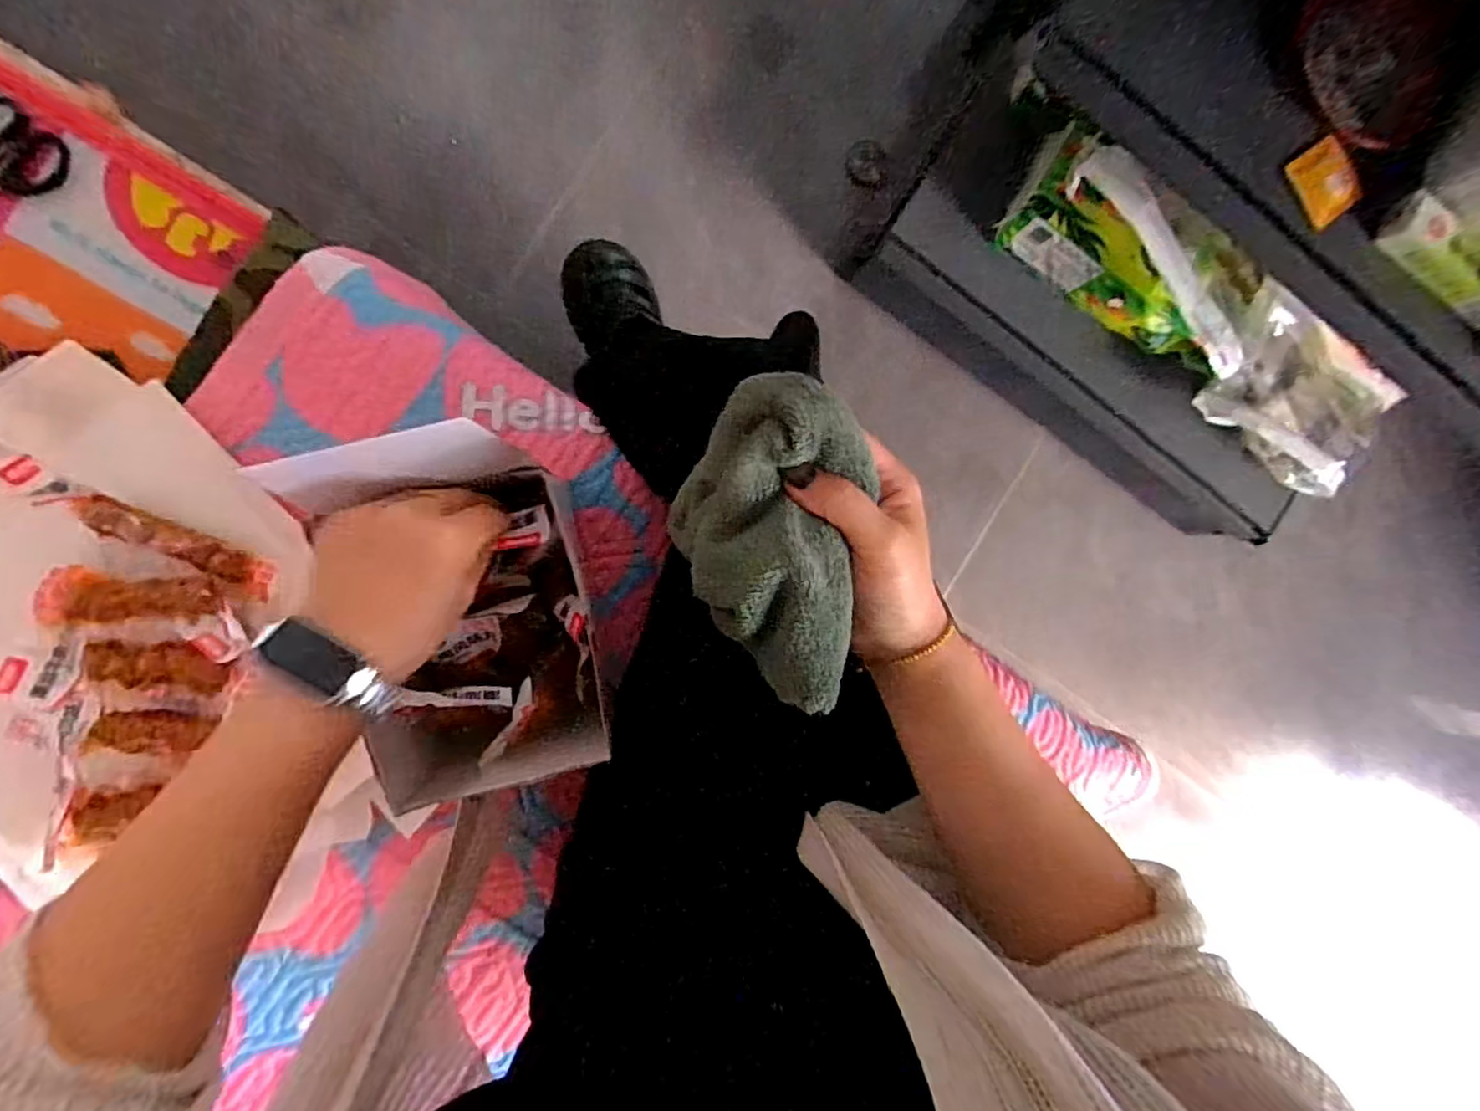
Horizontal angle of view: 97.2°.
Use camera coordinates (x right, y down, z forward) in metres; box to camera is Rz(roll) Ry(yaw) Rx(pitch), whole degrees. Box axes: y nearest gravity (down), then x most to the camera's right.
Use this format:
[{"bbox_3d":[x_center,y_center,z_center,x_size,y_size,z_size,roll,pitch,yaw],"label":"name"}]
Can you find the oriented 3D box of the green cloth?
[{"bbox_3d":[0.014,-0.006,0.291,0.083,0.041,0.138,9,91,-9],"label":"green cloth"}]

